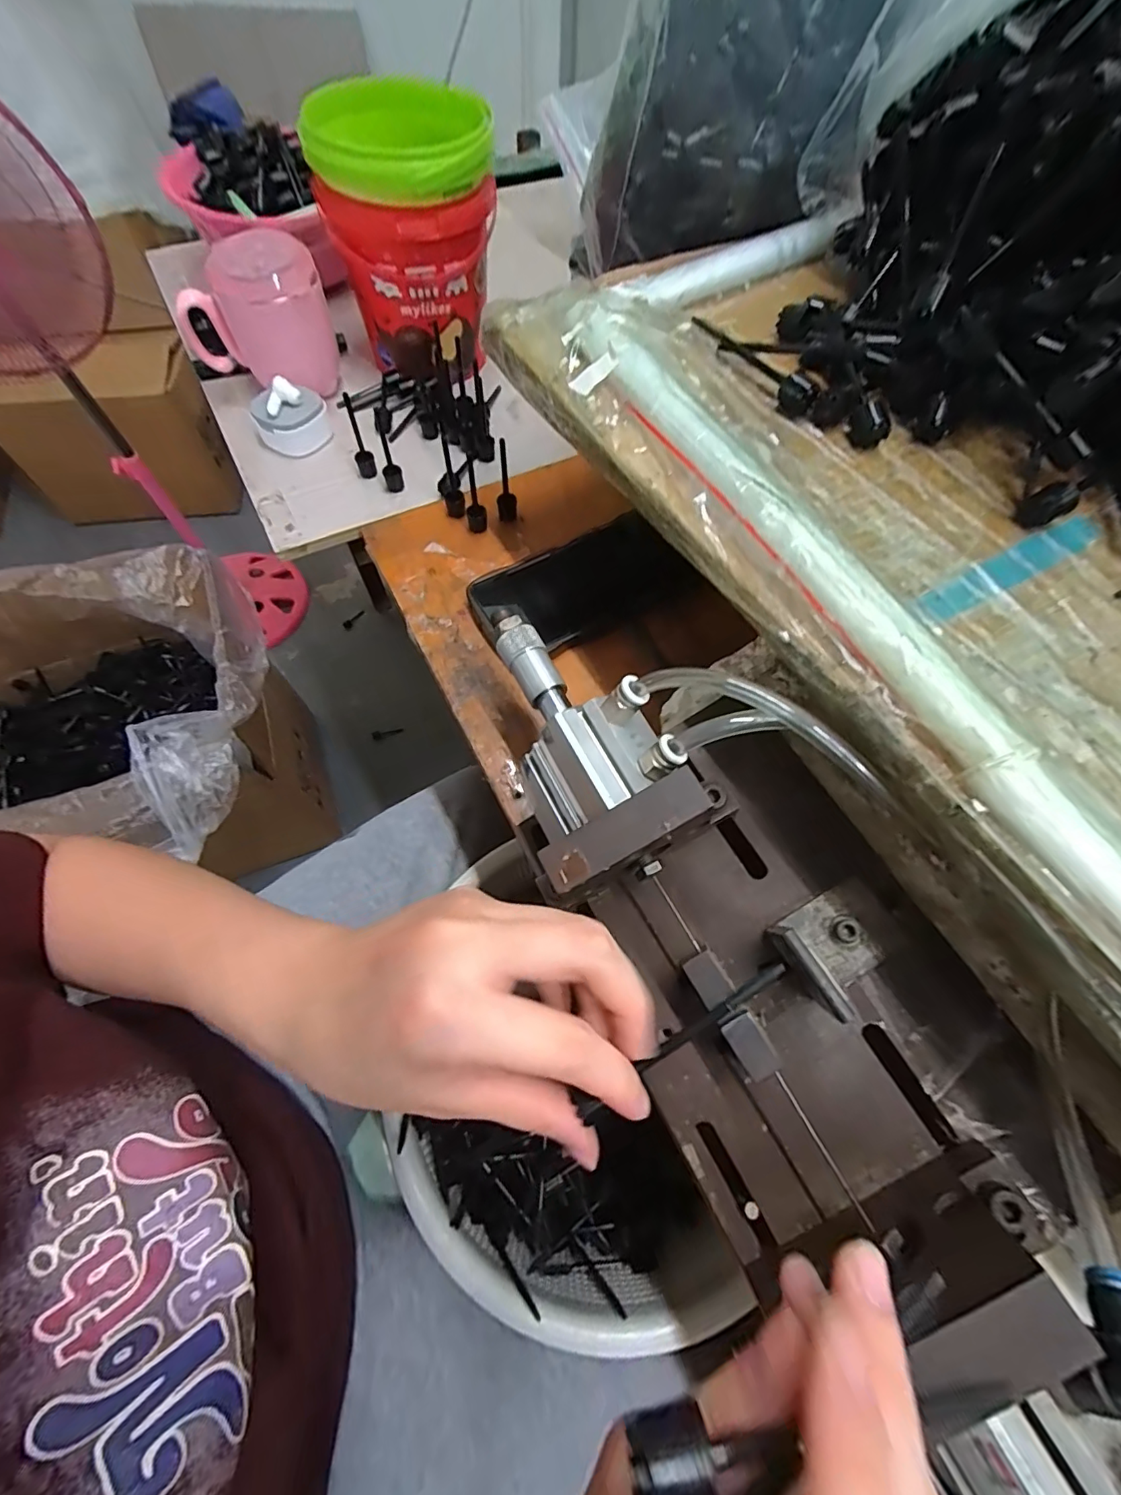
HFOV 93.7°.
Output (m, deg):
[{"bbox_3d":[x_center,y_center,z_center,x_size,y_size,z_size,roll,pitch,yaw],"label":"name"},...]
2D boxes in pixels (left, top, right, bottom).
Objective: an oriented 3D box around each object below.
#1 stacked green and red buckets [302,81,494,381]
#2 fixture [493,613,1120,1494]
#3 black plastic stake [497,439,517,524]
[{"bbox_3d":[-0.121,-0.417,0.441,0.127,0.155,0.139,1,65,-2],"label":"stacked green and red buckets"},{"bbox_3d":[0.102,0.101,0.229,0.150,0.112,0.430,-27,69,-15],"label":"fixture"},{"bbox_3d":[-0.040,-0.197,0.388,0.015,0.064,0.011,-3,65,-4],"label":"black plastic stake"}]

